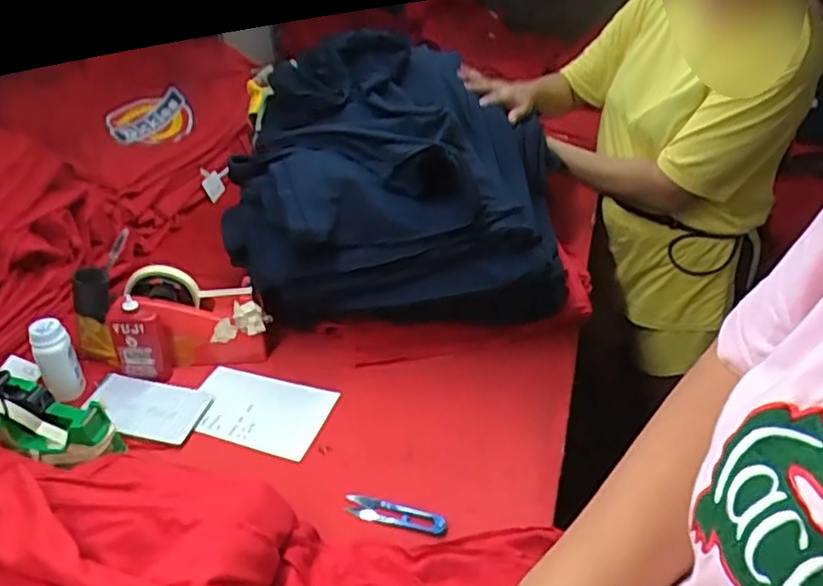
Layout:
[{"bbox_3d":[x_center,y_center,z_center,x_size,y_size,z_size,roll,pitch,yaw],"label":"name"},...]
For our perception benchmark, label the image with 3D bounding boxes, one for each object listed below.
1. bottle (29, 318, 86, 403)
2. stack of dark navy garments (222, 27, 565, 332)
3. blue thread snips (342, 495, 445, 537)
[{"bbox_3d":[-0.407,0.072,0.743,0.036,0.102,0.044,-2,34,0],"label":"bottle"},{"bbox_3d":[-0.007,-0.158,0.912,0.414,0.233,0.428,1,34,5],"label":"stack of dark navy garments"},{"bbox_3d":[-0.016,0.222,0.649,0.107,0.013,0.028,9,35,16],"label":"blue thread snips"}]

